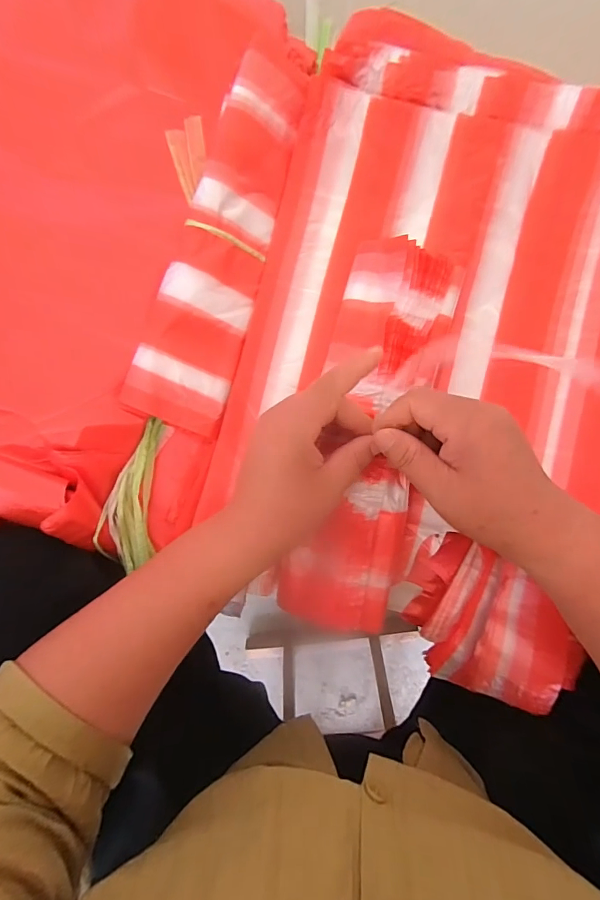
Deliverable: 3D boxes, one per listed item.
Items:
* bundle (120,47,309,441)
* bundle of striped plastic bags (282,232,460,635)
[{"bbox_3d":[-0.065,-0.166,0.342,0.079,0.018,0.298,18,92,-12],"label":"bundle"},{"bbox_3d":[0.052,-0.008,0.323,0.091,0.033,0.294,10,93,3],"label":"bundle of striped plastic bags"}]

